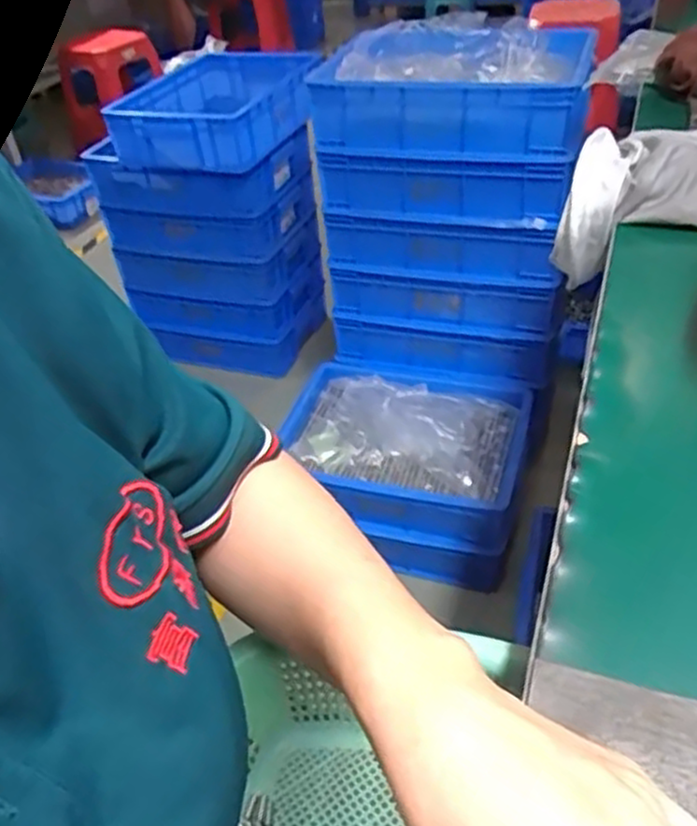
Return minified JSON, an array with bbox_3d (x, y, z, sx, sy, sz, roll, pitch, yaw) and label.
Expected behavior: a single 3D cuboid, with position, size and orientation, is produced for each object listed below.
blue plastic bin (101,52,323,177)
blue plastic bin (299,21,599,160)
[{"bbox_3d":[-0.252,-0.580,1.423,0.316,0.123,0.334,7,42,18],"label":"blue plastic bin"},{"bbox_3d":[0.160,-0.477,1.110,0.380,0.148,0.235,8,42,19],"label":"blue plastic bin"}]

